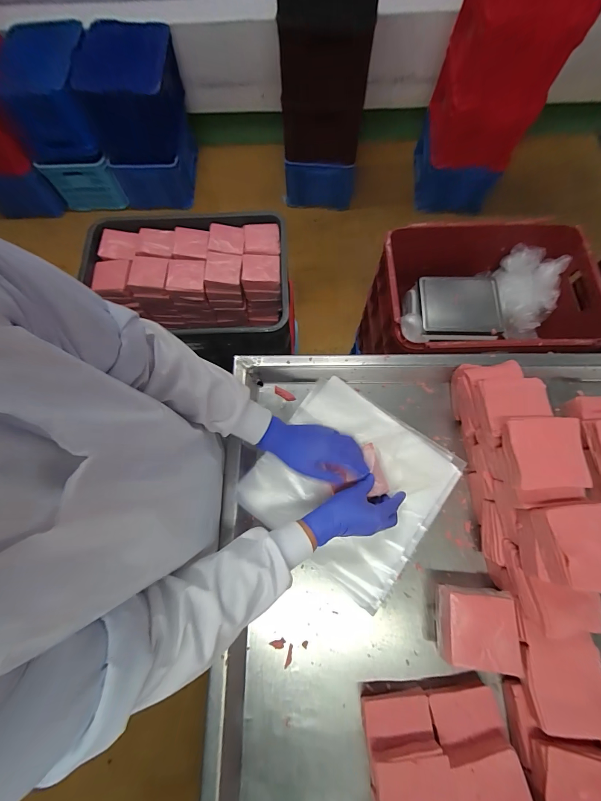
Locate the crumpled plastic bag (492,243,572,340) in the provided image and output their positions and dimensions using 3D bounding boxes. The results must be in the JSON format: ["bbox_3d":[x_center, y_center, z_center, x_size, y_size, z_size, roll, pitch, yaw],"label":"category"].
[{"bbox_3d":[0.633,-0.304,0.893,0.142,0.112,0.220,11,73,5],"label":"crumpled plastic bag"}]

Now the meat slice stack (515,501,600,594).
[{"bbox_3d":[0.345,0.181,0.403,0.101,0.067,0.096,0,72,2],"label":"meat slice stack"}]

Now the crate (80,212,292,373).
[{"bbox_3d":[-0.284,-0.302,0.854,0.501,0.178,0.352,-1,72,2],"label":"crate"}]

